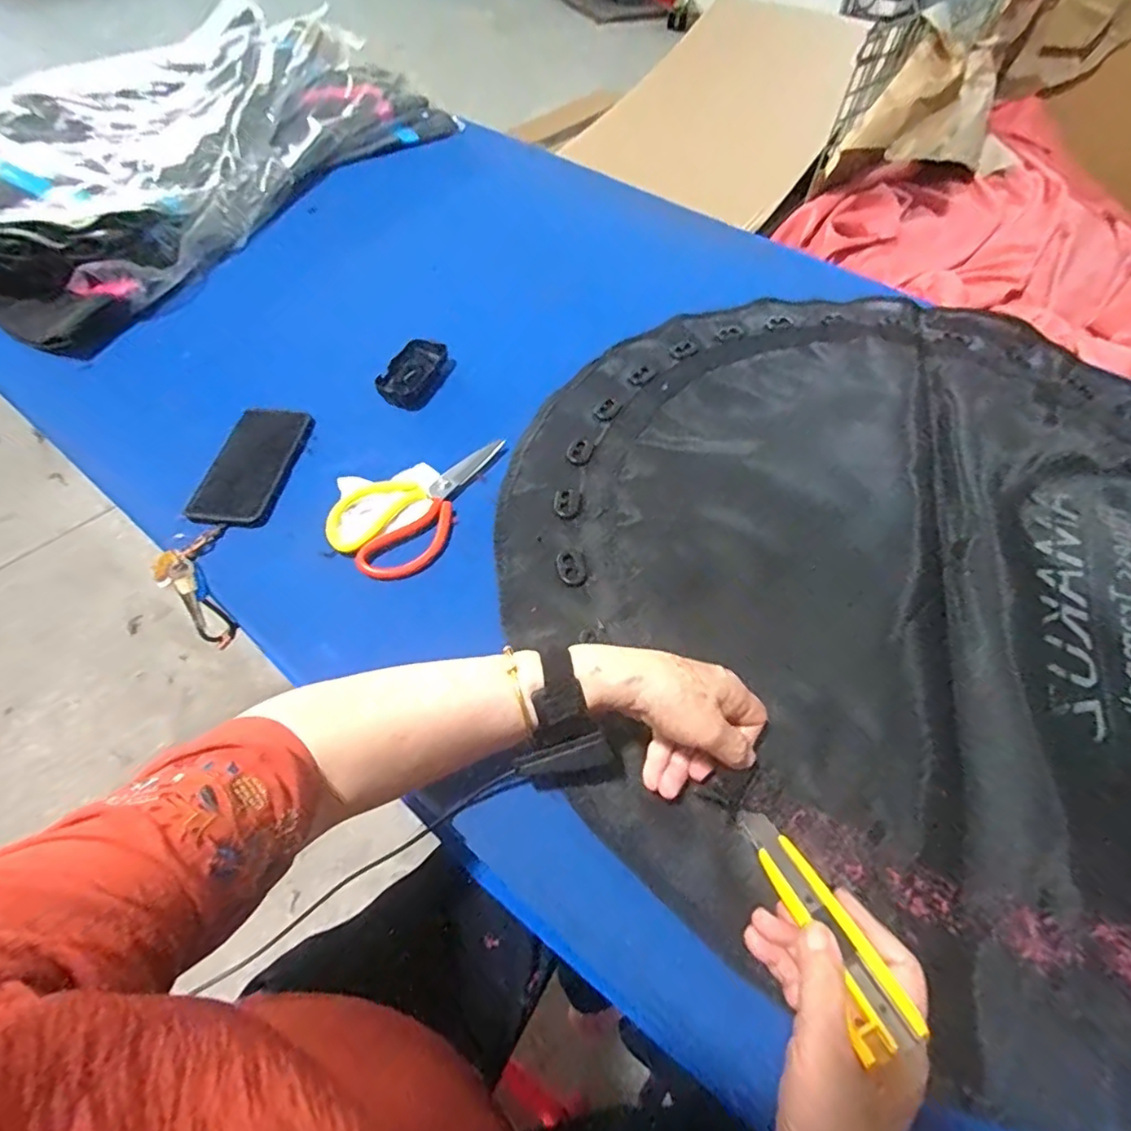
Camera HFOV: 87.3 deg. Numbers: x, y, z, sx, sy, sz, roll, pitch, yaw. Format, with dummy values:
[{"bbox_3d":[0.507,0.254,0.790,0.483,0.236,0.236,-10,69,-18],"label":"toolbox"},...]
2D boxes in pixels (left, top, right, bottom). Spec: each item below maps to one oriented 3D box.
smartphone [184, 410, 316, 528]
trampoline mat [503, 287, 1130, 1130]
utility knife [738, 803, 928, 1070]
[{"bbox_3d":[-0.334,-0.106,0.629,0.086,0.015,0.156,5,59,2],"label":"smartphone"},{"bbox_3d":[0.370,-0.026,0.617,0.823,0.030,0.882,10,53,6],"label":"trampoline mat"},{"bbox_3d":[0.155,0.219,0.374,0.033,0.012,0.150,-12,30,-11],"label":"utility knife"}]

